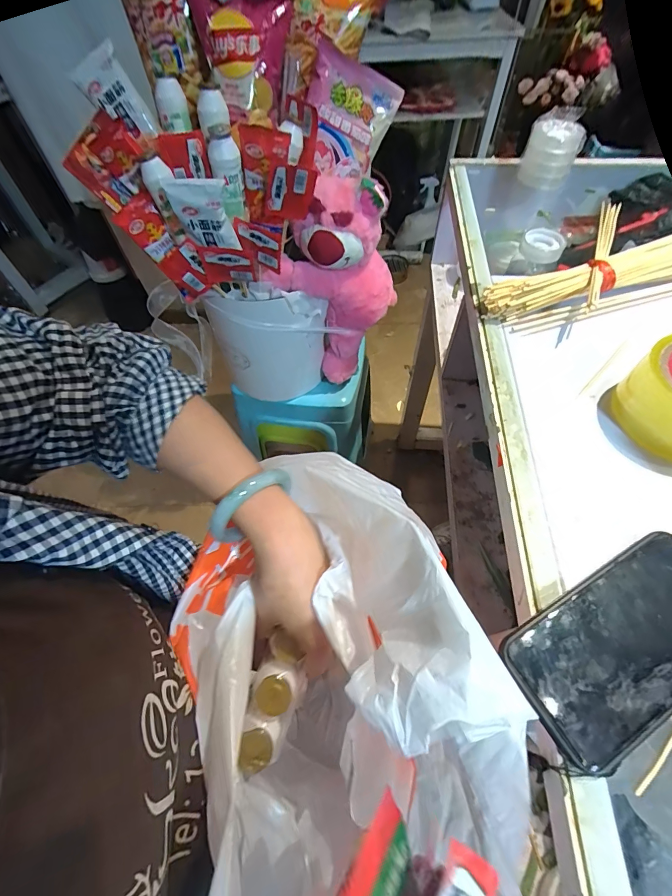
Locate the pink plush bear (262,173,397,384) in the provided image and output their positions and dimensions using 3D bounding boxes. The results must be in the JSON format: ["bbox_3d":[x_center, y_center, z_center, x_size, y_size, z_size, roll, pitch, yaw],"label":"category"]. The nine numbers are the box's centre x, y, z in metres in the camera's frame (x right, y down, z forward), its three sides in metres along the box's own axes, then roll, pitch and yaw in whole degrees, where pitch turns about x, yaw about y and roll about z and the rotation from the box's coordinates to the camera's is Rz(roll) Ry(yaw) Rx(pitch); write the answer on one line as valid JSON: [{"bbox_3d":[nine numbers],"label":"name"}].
[{"bbox_3d":[-0.003,-0.267,0.648,0.200,0.311,0.117,-3,59,0],"label":"pink plush bear"}]

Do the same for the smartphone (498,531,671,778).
[{"bbox_3d":[0.188,0.121,0.242,0.159,0.015,0.077,-26,62,-13],"label":"smartphone"}]

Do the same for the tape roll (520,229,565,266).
[{"bbox_3d":[0.262,-0.255,0.480,0.048,0.023,0.048,-1,59,2],"label":"tape roll"}]

